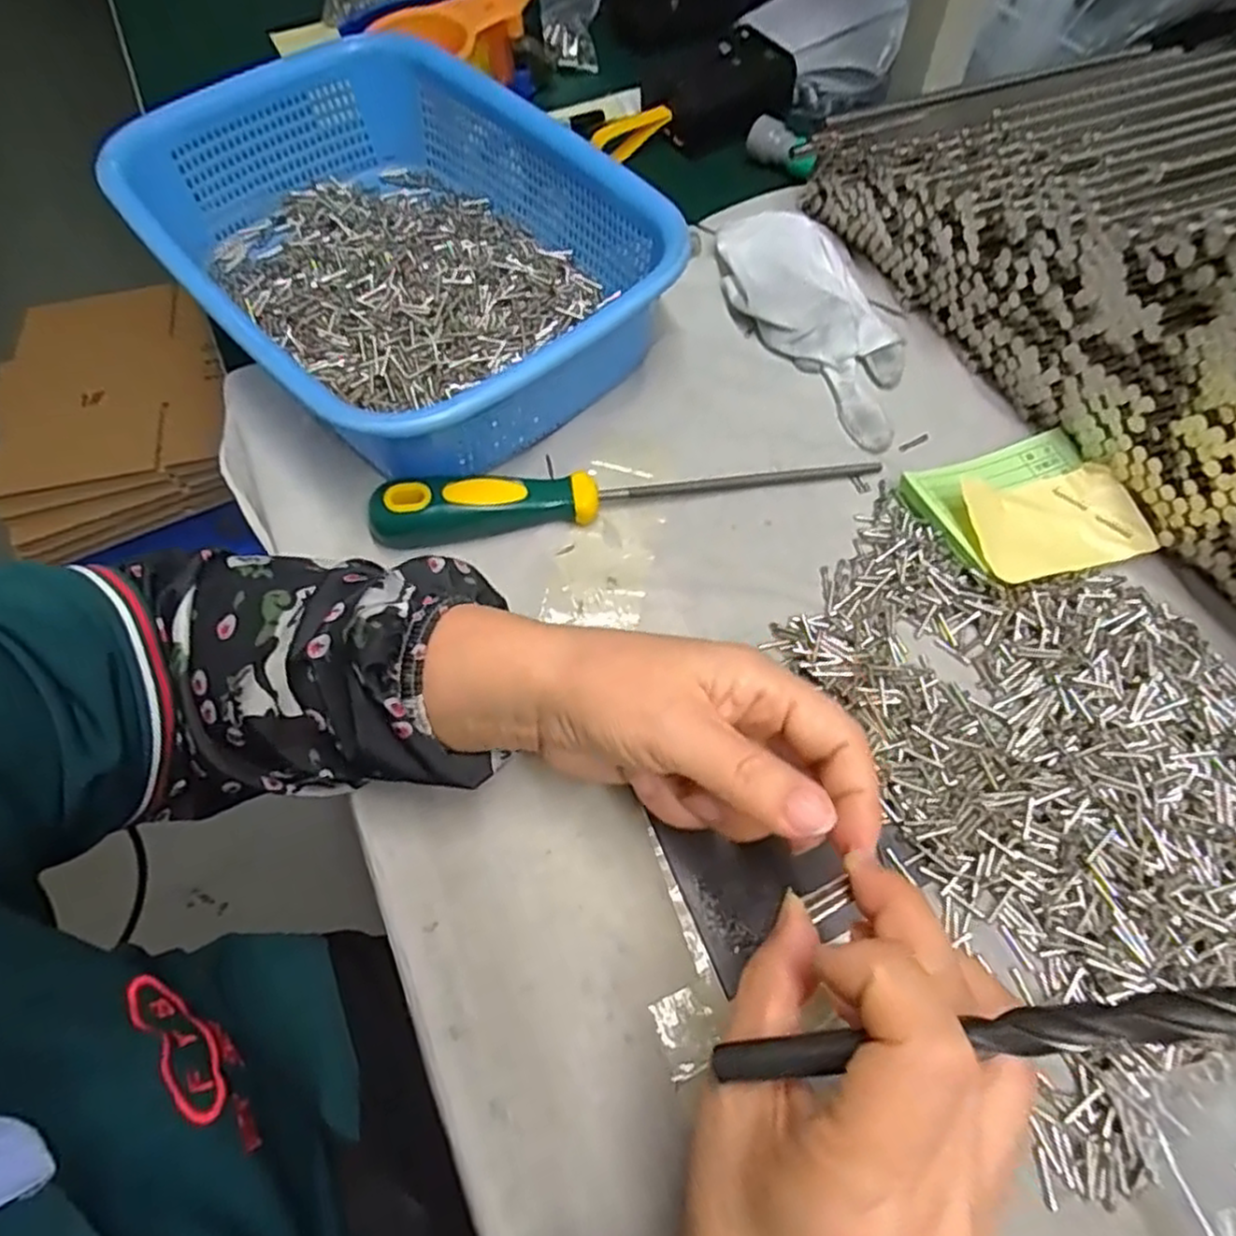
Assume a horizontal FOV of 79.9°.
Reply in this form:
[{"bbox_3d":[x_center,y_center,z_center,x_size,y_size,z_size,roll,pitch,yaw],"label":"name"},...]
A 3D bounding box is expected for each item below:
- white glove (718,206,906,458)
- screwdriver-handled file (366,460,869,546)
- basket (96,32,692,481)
[{"bbox_3d":[0.113,-0.166,0.416,0.079,0.022,0.164,-12,64,-4],"label":"white glove"},{"bbox_3d":[0.006,-0.066,0.360,0.244,0.032,0.023,-10,64,-4],"label":"screwdriver-handled file"},{"bbox_3d":[-0.115,-0.199,0.407,0.208,0.077,0.285,-40,69,-17],"label":"basket"}]

